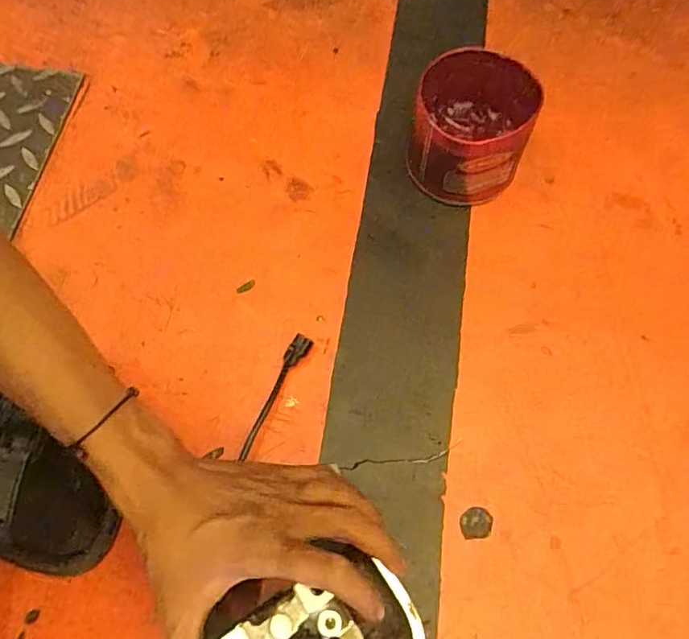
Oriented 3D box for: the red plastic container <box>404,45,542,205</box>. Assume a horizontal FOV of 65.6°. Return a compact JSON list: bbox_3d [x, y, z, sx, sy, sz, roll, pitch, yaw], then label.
[{"bbox_3d":[0.107,-0.162,0.462,0.094,0.077,0.108,17,68,7],"label":"red plastic container"}]

